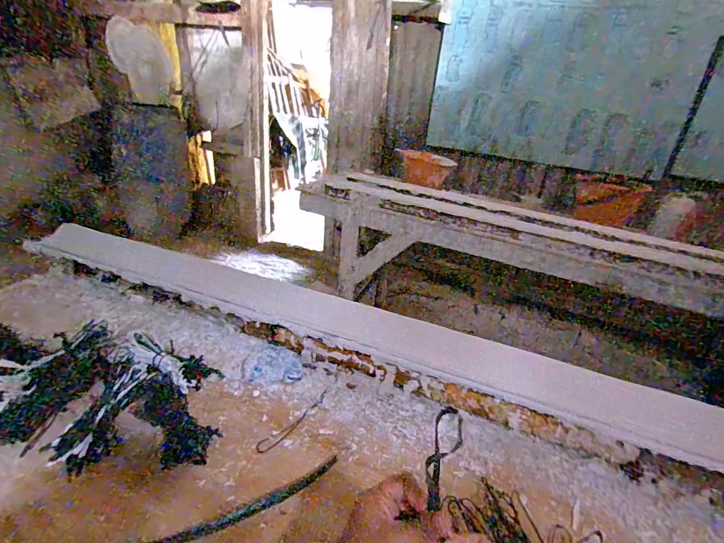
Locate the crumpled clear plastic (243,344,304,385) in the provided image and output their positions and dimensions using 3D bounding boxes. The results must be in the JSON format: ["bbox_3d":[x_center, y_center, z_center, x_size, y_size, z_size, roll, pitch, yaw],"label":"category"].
[{"bbox_3d":[-0.143,0.148,0.630,0.094,0.021,0.074,5,28,-4],"label":"crumpled clear plastic"}]

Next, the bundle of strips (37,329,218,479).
[{"bbox_3d":[-0.271,0.169,0.518,0.173,0.052,0.199,5,28,-4],"label":"bundle of strips"}]

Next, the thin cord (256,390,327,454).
[{"bbox_3d":[-0.091,0.211,0.551,0.022,0.005,0.139,24,32,30],"label":"thin cord"}]

